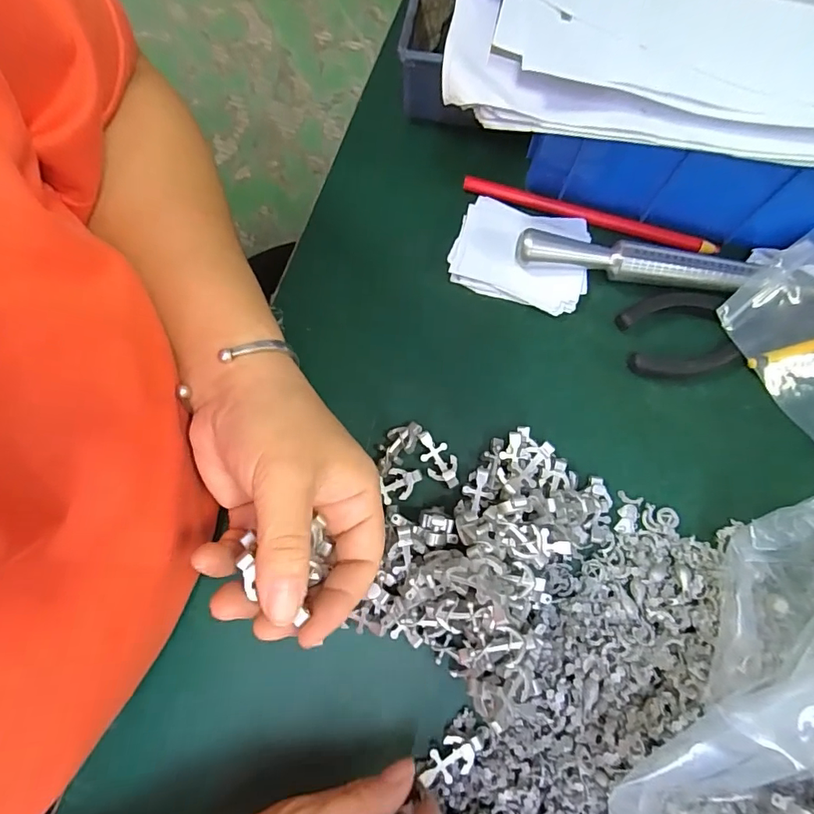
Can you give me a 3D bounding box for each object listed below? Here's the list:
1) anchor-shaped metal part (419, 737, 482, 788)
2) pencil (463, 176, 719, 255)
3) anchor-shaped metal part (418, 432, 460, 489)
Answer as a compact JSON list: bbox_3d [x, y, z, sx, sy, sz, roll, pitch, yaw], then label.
[{"bbox_3d":[0.022,0.177,0.240,0.033,0.006,0.018,-33,77,-3],"label":"anchor-shaped metal part"},{"bbox_3d":[0.118,-0.125,0.315,0.165,0.009,0.012,18,76,6],"label":"pencil"},{"bbox_3d":[0.018,0.031,0.278,0.017,0.008,0.034,-37,78,-8],"label":"anchor-shaped metal part"}]

